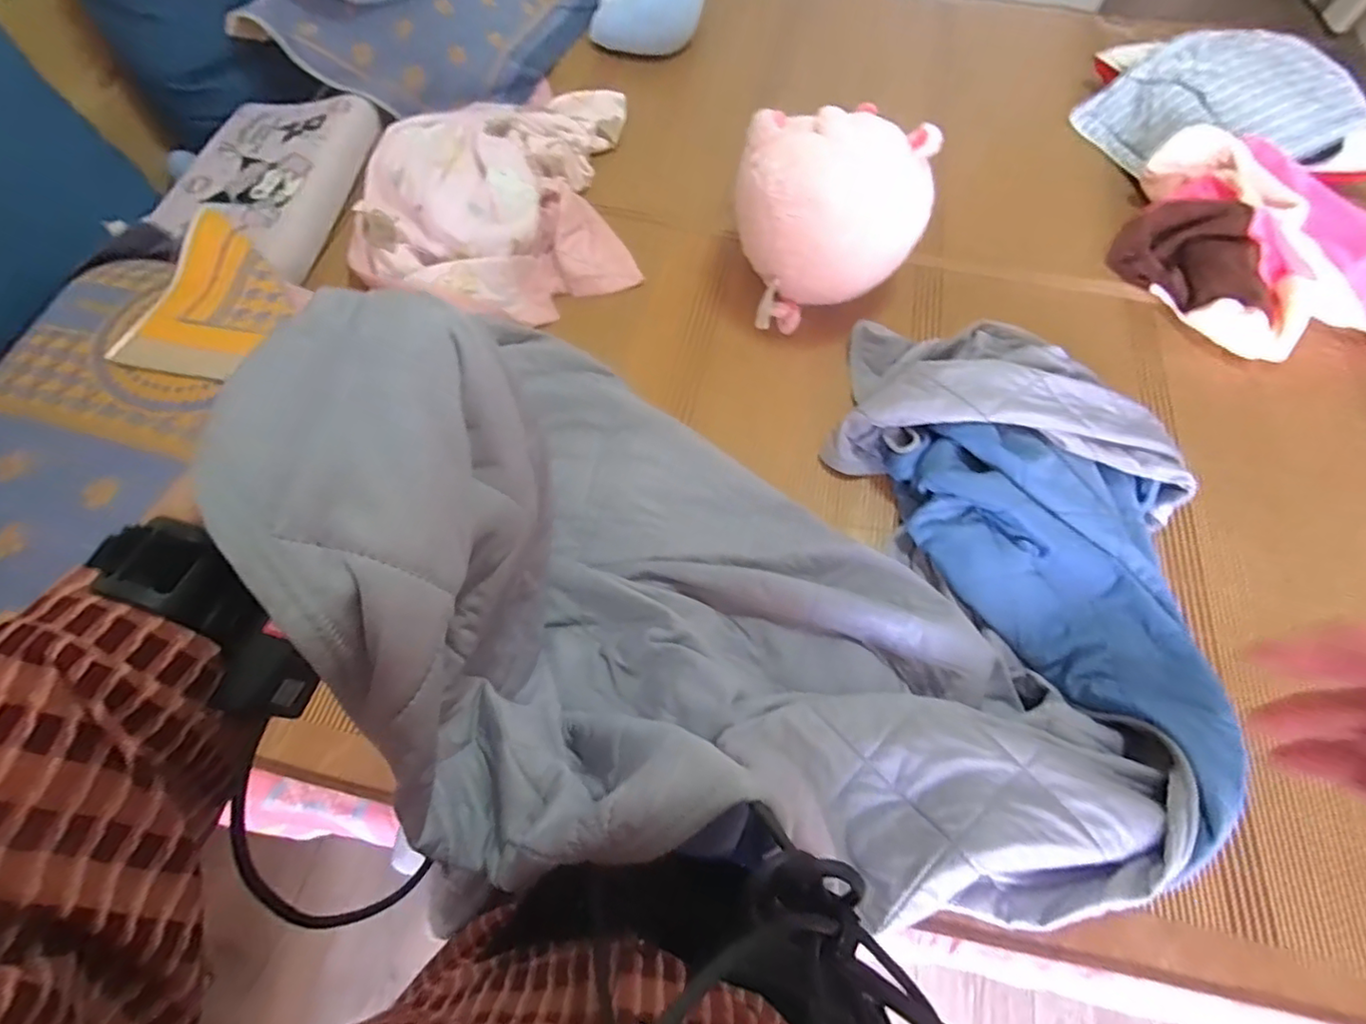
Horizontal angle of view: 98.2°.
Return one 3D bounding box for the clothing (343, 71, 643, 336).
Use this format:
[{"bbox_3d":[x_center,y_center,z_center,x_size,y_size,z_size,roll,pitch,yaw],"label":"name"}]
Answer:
[{"bbox_3d":[-0.285,-0.516,0.907,0.418,0.098,0.501,-5,64,-5],"label":"clothing"}]

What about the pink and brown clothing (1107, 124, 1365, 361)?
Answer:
[{"bbox_3d":[0.882,-0.365,0.873,0.305,0.103,0.515,-30,69,-16],"label":"pink and brown clothing"}]

